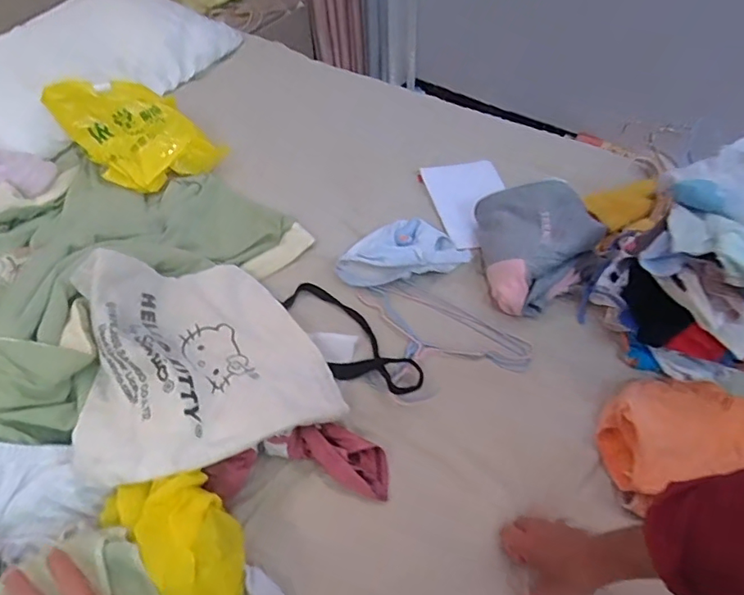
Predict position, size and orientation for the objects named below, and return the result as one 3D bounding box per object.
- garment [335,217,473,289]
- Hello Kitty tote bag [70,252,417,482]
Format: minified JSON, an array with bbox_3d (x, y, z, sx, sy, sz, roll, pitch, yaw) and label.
[{"bbox_3d":[0.050,-0.077,0.819,0.210,0.048,0.099,-6,52,-4],"label":"garment"},{"bbox_3d":[-0.183,0.054,0.672,0.391,0.135,0.308,-24,56,-17],"label":"Hello Kitty tote bag"}]

